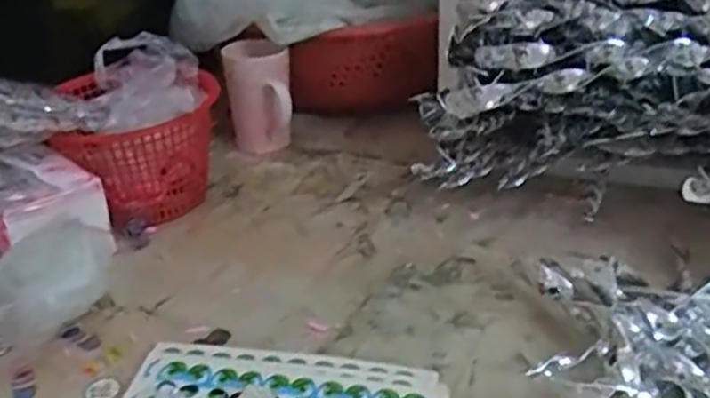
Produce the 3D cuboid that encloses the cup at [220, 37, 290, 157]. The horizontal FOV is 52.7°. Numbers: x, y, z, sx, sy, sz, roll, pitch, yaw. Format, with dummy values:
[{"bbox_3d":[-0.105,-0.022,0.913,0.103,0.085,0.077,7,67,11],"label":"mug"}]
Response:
[{"bbox_3d":[-0.116,-0.123,0.870,0.076,0.119,0.096,-8,30,-10],"label":"cup"}]

